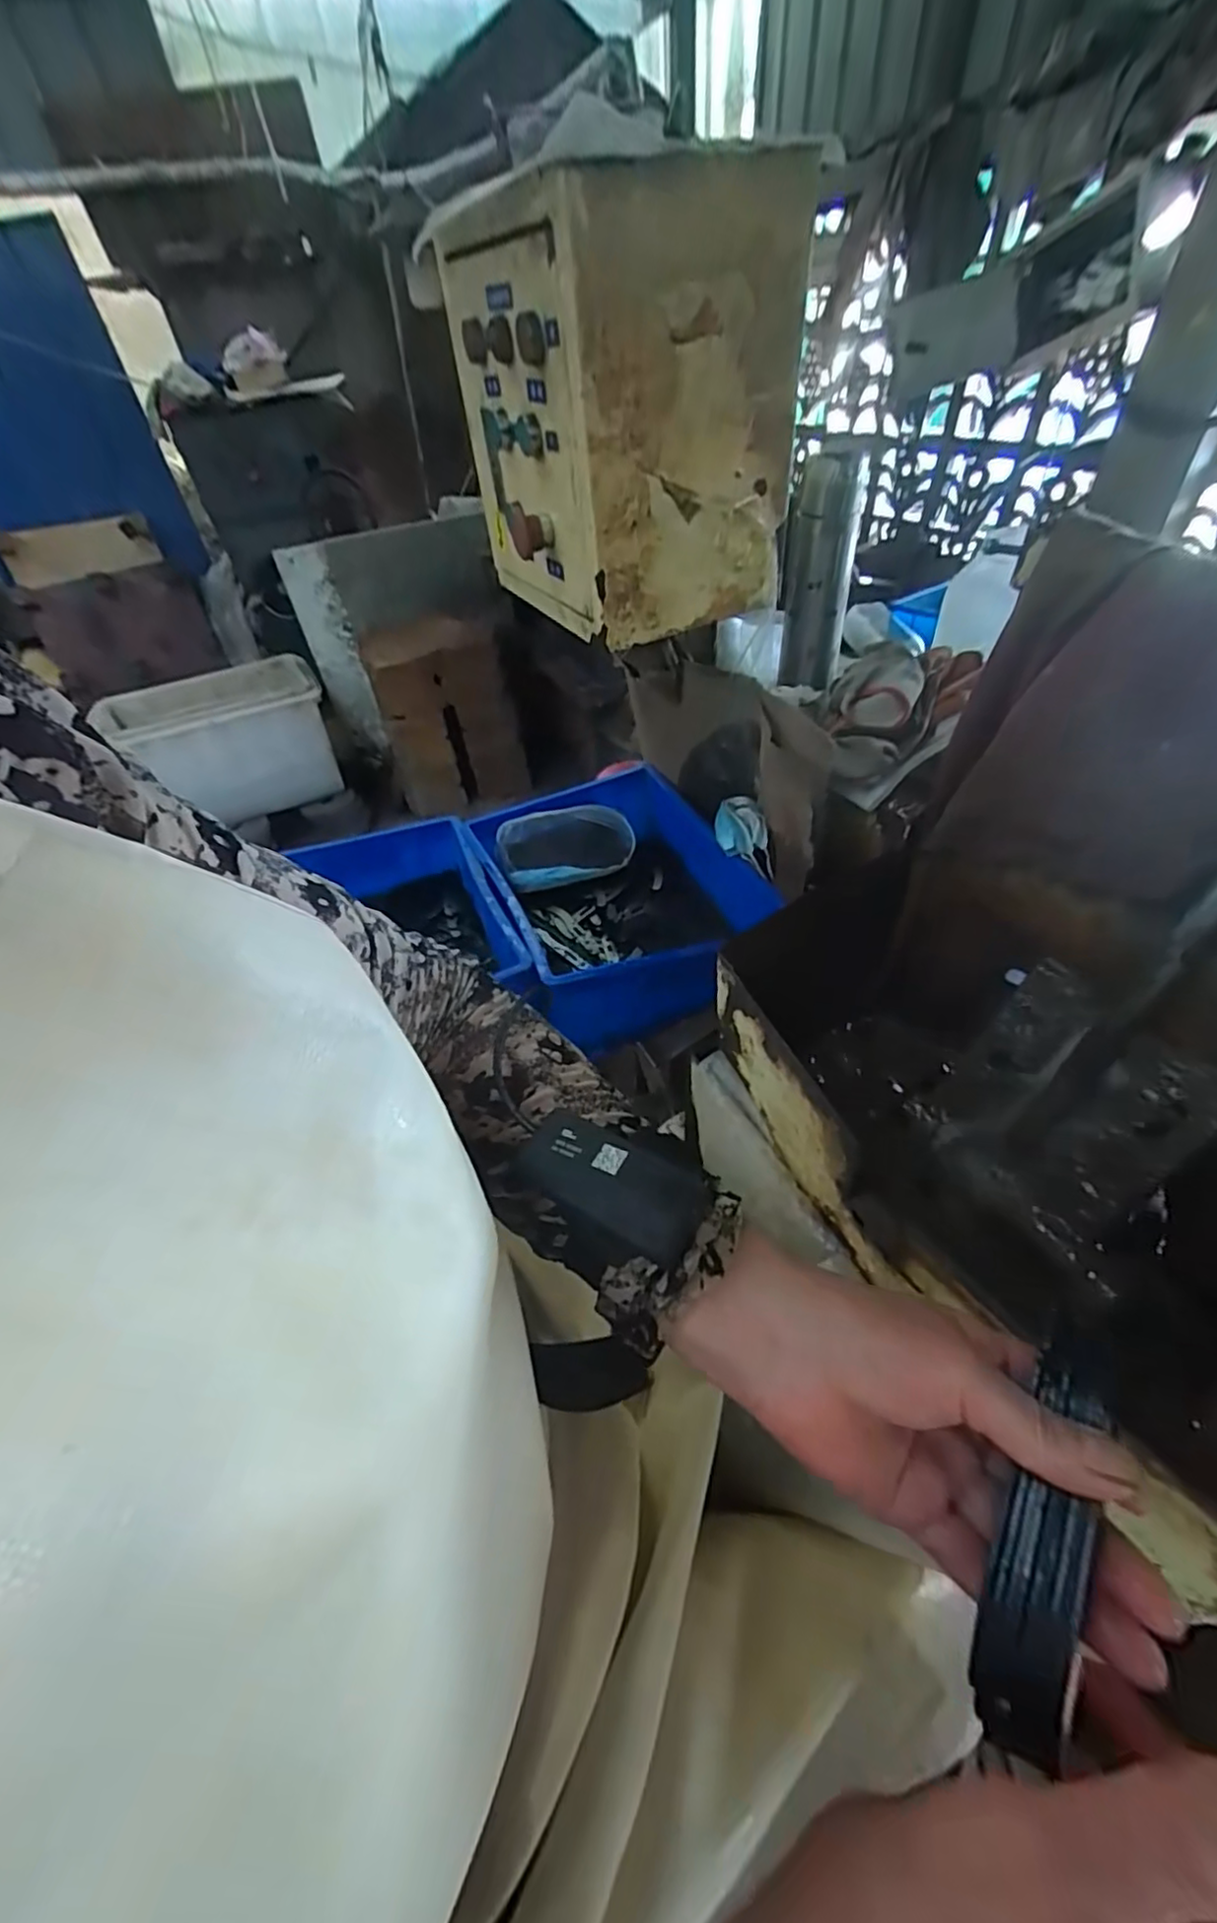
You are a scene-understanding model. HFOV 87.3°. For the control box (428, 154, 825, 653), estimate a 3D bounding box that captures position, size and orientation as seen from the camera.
[{"bbox_3d":[0.015,-0.494,0.591,0.235,0.274,0.265,-19,46,-12],"label":"control box"}]

